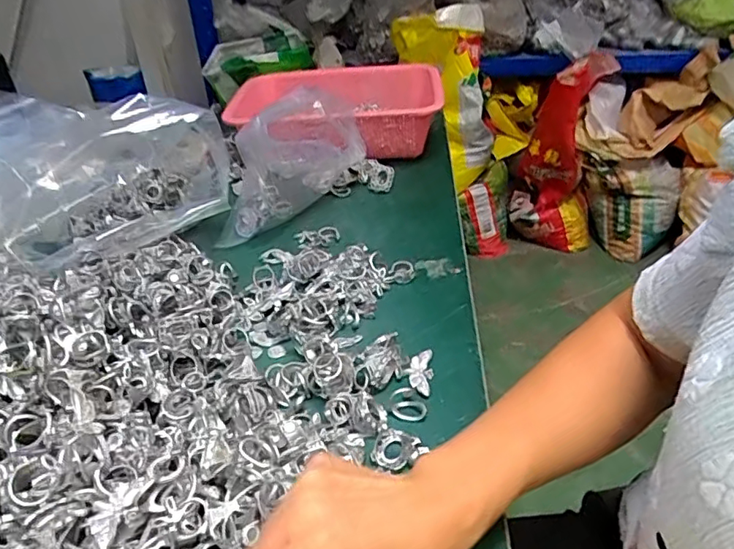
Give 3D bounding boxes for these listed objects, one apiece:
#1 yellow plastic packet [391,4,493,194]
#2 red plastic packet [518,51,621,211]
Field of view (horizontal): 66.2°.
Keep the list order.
[{"bbox_3d":[0.286,-0.560,1.780,0.232,0.545,0.229,-8,26,30],"label":"yellow plastic packet"},{"bbox_3d":[0.618,-0.469,1.771,0.177,0.513,0.301,22,9,20],"label":"red plastic packet"}]

